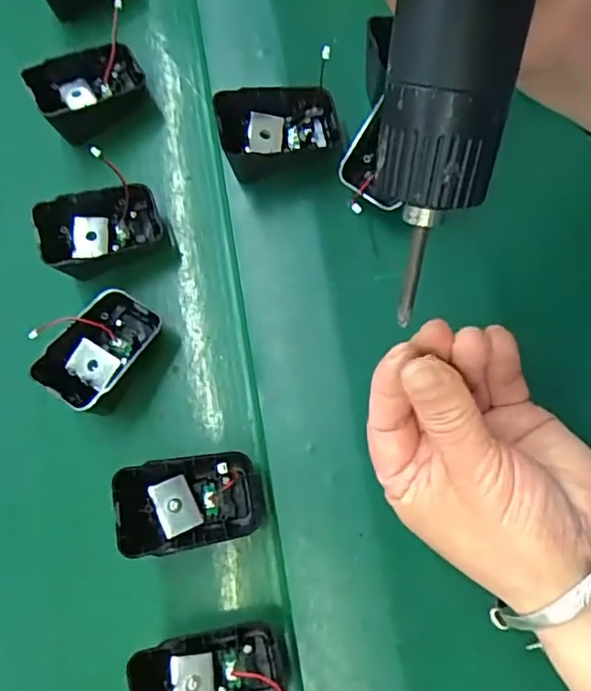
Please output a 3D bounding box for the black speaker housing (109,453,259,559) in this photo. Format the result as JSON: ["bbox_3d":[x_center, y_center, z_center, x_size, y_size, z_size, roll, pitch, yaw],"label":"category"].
[{"bbox_3d":[-0.055,0.081,0.304,0.074,0.027,0.045,-8,69,-16],"label":"black speaker housing"}]

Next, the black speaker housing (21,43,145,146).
[{"bbox_3d":[-0.132,-0.164,0.378,0.066,0.032,0.043,-29,76,-8],"label":"black speaker housing"}]

